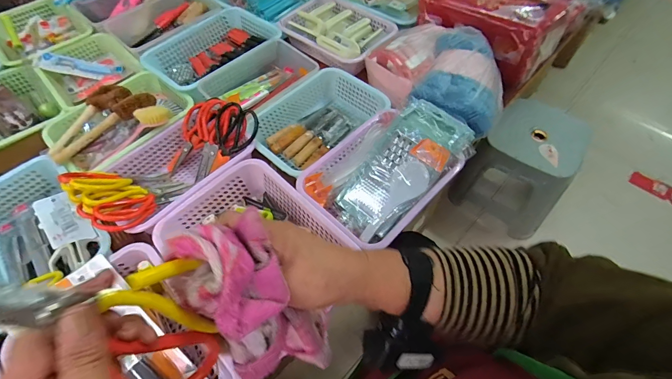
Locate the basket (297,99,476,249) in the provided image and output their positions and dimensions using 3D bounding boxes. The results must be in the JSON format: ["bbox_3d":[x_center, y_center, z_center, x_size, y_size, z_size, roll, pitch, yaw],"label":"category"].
[{"bbox_3d":[0.098,-0.047,0.656,0.311,0.103,0.224,-40,64,-20],"label":"basket"}]

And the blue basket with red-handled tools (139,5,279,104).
[{"bbox_3d":[-0.351,-0.389,0.938,0.280,0.074,0.338,32,65,21],"label":"blue basket with red-handled tools"}]

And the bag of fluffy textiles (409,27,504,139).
[{"bbox_3d":[0.310,-0.264,0.771,0.197,0.080,0.241,24,62,18],"label":"bag of fluffy textiles"}]

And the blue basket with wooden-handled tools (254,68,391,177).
[{"bbox_3d":[-0.053,-0.160,0.793,0.304,0.080,0.220,-39,63,-20],"label":"blue basket with wooden-handled tools"}]

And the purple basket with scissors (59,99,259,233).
[{"bbox_3d":[-0.341,-0.056,0.699,0.354,0.129,0.222,-39,63,-20],"label":"purple basket with scissors"}]

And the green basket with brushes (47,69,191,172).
[{"bbox_3d":[-0.525,-0.176,0.782,0.230,0.101,0.299,36,66,23],"label":"green basket with brushes"}]

